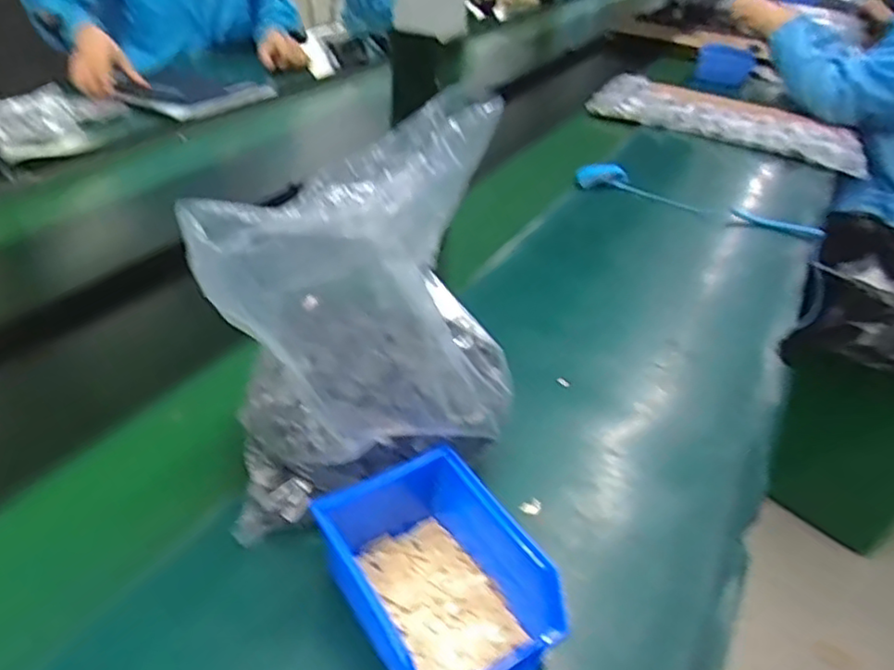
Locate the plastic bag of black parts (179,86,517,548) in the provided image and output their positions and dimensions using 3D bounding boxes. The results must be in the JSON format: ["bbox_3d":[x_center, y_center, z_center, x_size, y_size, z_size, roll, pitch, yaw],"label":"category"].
[{"bbox_3d":[-0.056,-0.002,0.461,0.204,0.270,0.147,-11,39,-23],"label":"plastic bag of black parts"}]

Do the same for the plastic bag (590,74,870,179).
[{"bbox_3d":[0.565,-0.438,1.348,0.561,0.059,0.233,30,43,30],"label":"plastic bag"}]

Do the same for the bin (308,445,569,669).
[{"bbox_3d":[-0.016,0.153,0.425,0.111,0.074,0.169,-19,43,-32],"label":"bin"}]

